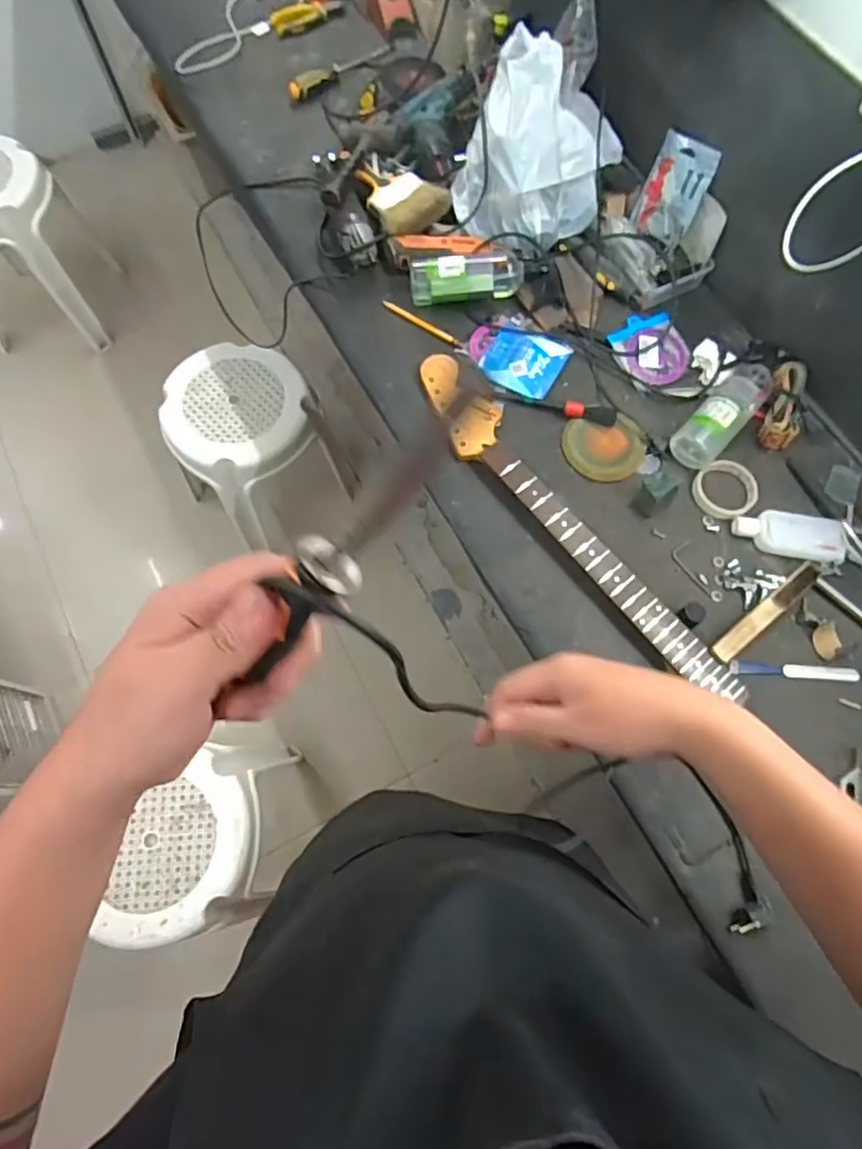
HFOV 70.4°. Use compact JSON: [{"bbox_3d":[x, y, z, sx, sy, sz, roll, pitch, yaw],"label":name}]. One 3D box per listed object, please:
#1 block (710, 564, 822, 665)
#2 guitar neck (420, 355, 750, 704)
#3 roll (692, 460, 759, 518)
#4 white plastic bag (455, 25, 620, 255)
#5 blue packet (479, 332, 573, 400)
[{"bbox_3d":[0.443,0.050,0.806,0.192,0.022,0.025,-37,75,-13],"label":"block"},{"bbox_3d":[0.182,-0.079,0.855,0.090,0.027,0.635,-35,75,-13],"label":"guitar neck"},{"bbox_3d":[0.430,-0.125,0.887,0.080,0.021,0.087,1,70,-1],"label":"roll"},{"bbox_3d":[0.173,-0.683,0.975,0.236,0.170,0.244,23,71,7],"label":"white plastic bag"},{"bbox_3d":[0.146,-0.337,0.963,0.117,0.014,0.115,30,72,9],"label":"blue packet"}]

